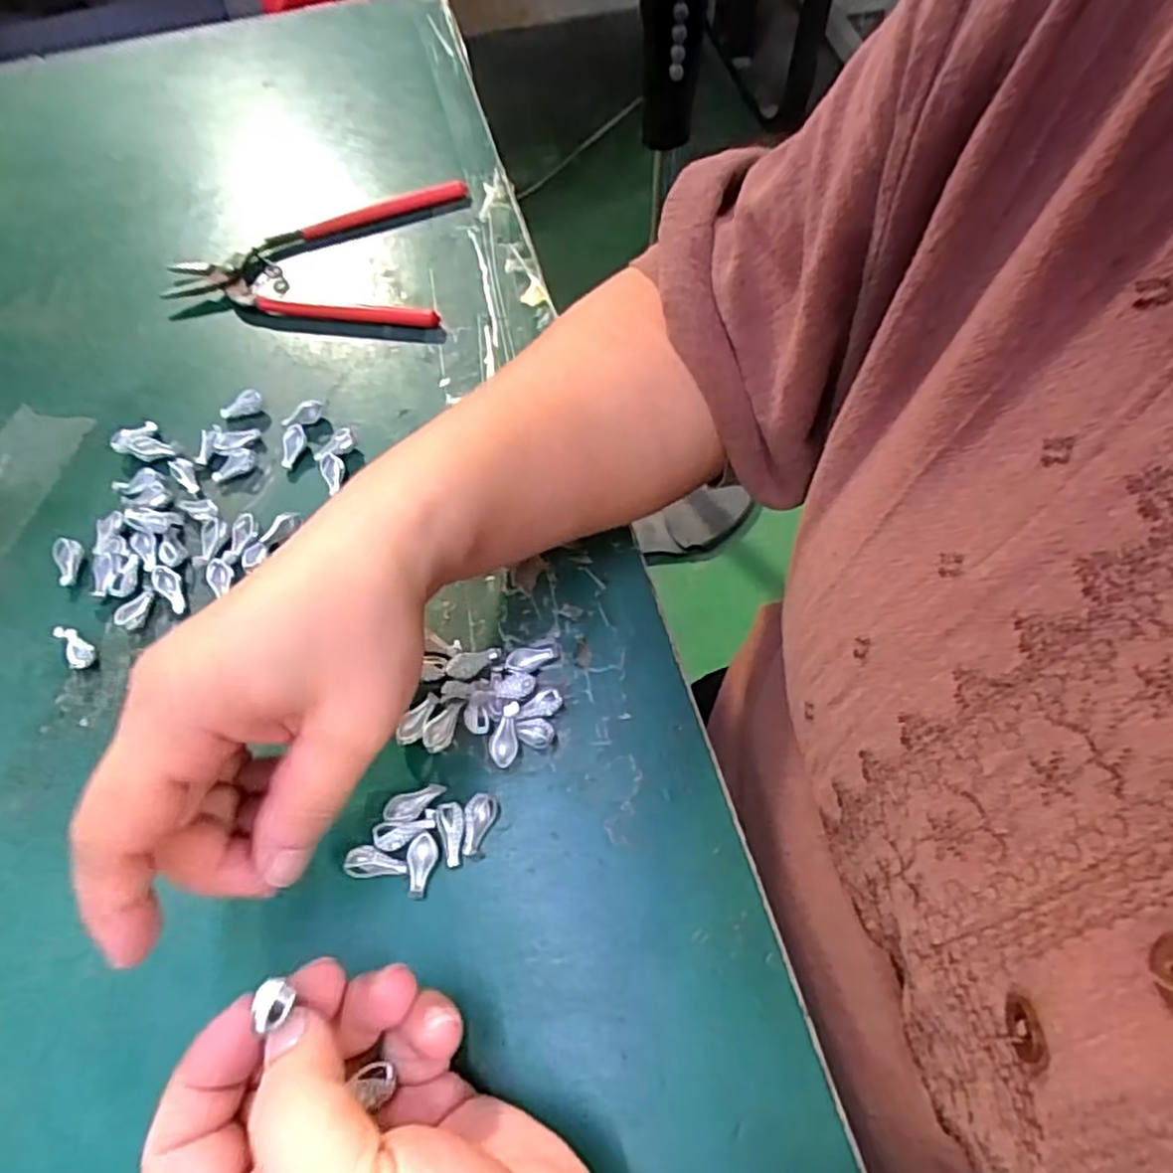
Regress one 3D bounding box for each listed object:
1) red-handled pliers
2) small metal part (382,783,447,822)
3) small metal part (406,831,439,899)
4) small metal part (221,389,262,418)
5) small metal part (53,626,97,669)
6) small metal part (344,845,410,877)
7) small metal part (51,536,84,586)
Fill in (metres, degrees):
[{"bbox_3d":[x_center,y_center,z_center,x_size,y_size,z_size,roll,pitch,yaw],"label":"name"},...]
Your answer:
[{"bbox_3d":[-0.153,-0.187,0.408,0.156,0.011,0.108,1,62,3],"label":"red-handled pliers"},{"bbox_3d":[-0.061,0.077,0.259,0.022,0.005,0.010,-29,65,-12],"label":"small metal part"},{"bbox_3d":[-0.057,0.096,0.251,0.010,0.004,0.021,-4,62,1],"label":"small metal part"},{"bbox_3d":[-0.166,-0.087,0.348,0.022,0.009,0.007,-23,62,9],"label":"small metal part"},{"bbox_3d":[-0.209,0.024,0.295,0.025,0.008,0.010,34,69,19],"label":"small metal part"},{"bbox_3d":[-0.072,0.095,0.251,0.022,0.007,0.009,0,62,3],"label":"small metal part"},{"bbox_3d":[-0.224,-0.011,0.313,0.012,0.004,0.022,-12,75,-3],"label":"small metal part"}]

